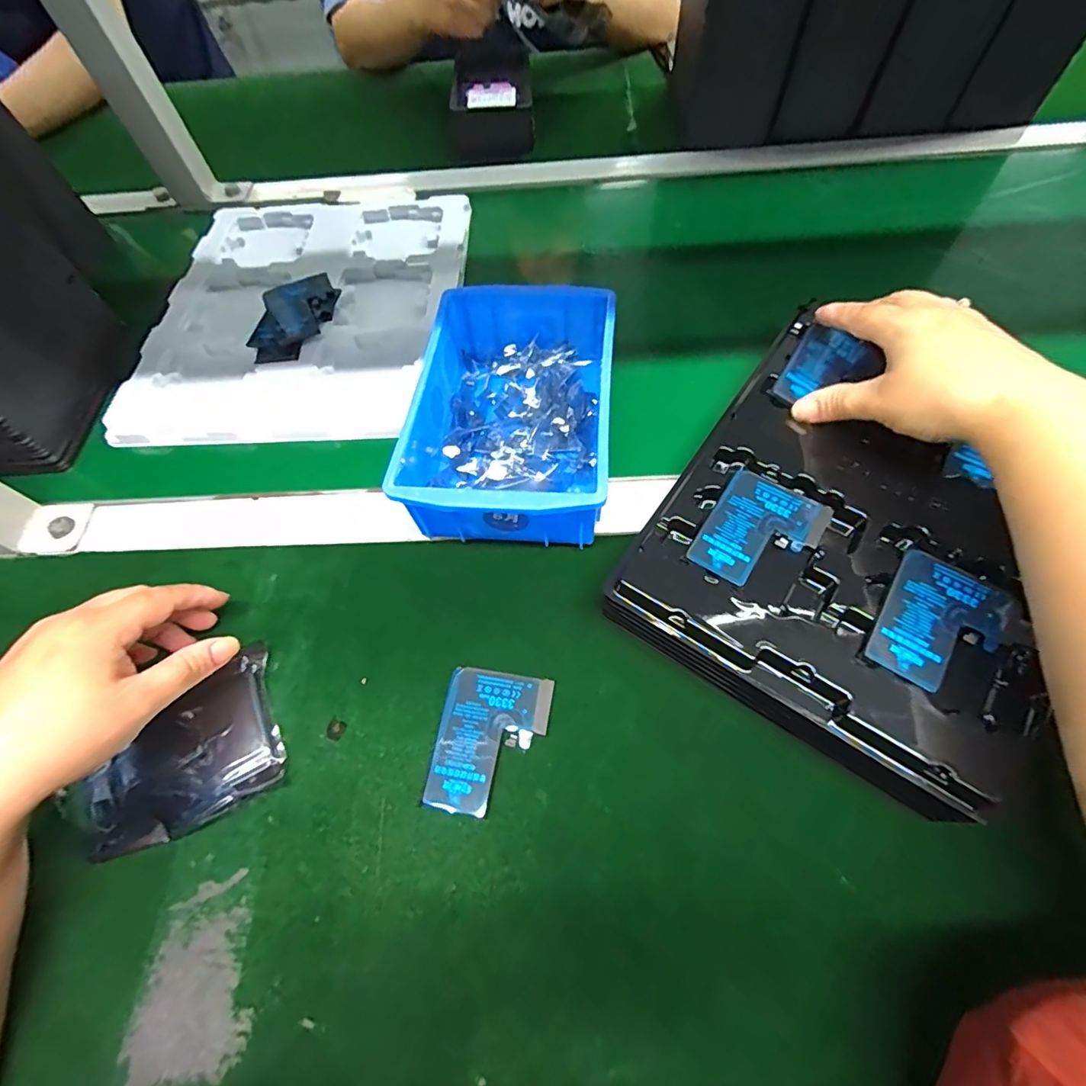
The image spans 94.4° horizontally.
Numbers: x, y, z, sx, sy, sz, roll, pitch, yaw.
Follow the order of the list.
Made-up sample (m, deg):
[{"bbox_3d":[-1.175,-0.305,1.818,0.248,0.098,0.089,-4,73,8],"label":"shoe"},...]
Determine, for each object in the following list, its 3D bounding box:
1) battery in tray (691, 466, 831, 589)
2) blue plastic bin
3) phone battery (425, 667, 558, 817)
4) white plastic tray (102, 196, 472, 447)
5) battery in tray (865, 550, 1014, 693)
[{"bbox_3d":[0.127,-0.006,0.294,0.058,0.004,0.078,31,69,18],"label":"battery in tray"},{"bbox_3d":[-0.019,-0.096,0.359,0.125,0.066,0.201,4,63,6],"label":"blue plastic bin"},{"bbox_3d":[-0.030,0.111,0.284,0.060,0.005,0.075,7,63,7],"label":"phone battery"},{"bbox_3d":[-0.217,-0.228,0.467,0.269,0.028,0.313,-2,62,3],"label":"white plastic tray"},{"bbox_3d":[0.207,0.043,0.262,0.053,0.004,0.074,32,69,18],"label":"battery in tray"}]

